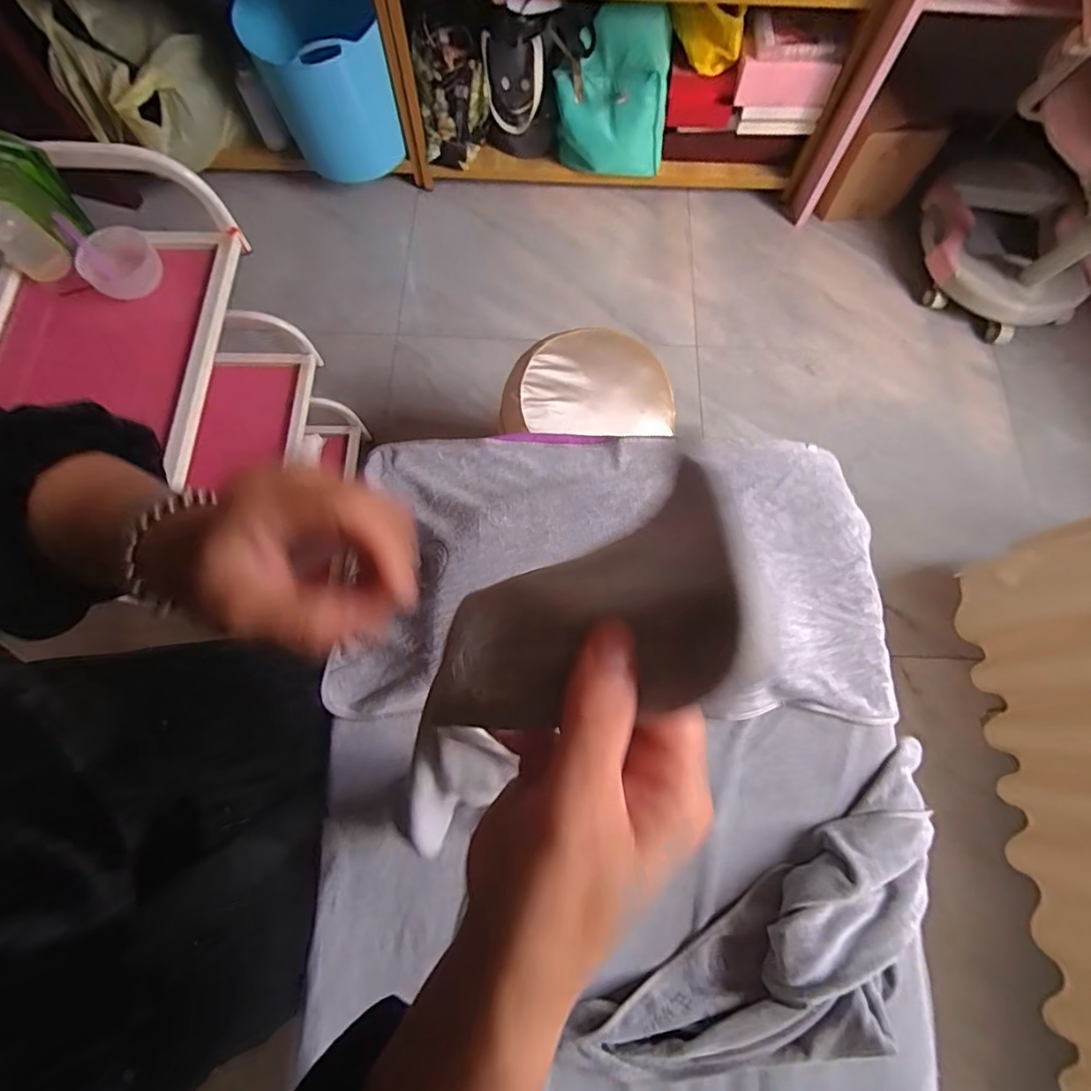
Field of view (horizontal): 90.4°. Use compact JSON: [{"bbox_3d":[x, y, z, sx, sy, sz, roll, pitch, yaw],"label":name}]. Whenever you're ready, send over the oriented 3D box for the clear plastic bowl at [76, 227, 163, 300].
[{"bbox_3d":[-0.621,-0.412,0.792,0.102,0.045,0.096,-33,76,-10],"label":"clear plastic bowl"}]

